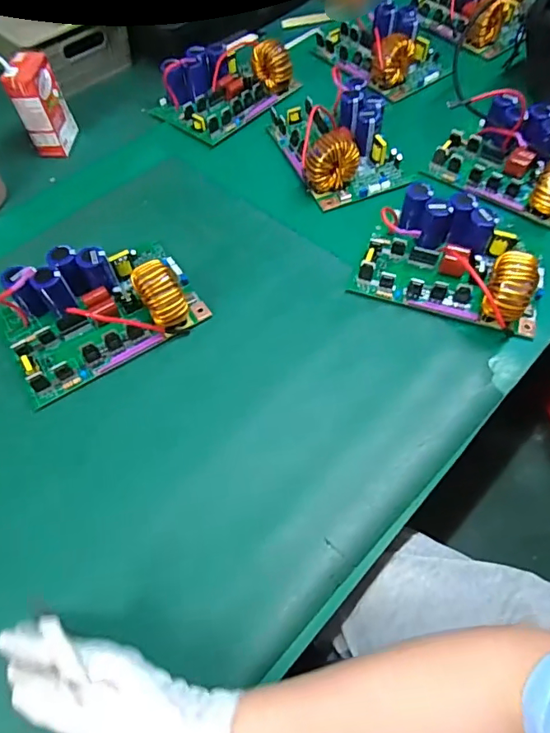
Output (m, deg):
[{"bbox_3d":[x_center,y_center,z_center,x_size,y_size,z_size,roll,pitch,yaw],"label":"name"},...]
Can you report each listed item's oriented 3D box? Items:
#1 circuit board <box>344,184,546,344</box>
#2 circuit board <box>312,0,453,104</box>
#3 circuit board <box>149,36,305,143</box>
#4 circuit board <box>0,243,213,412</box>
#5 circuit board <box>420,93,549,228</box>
[{"bbox_3d":[0.194,-0.118,0.499,0.188,0.065,0.130,22,63,14],"label":"circuit board"},{"bbox_3d":[0.167,-0.503,0.730,0.136,0.068,0.192,-31,63,-15],"label":"circuit board"},{"bbox_3d":[-0.071,-0.418,0.691,0.198,0.059,0.136,-38,65,-18],"label":"circuit board"},{"bbox_3d":[-0.186,-0.066,0.488,0.196,0.063,0.134,-29,63,-14],"label":"circuit board"},{"bbox_3d":[0.307,-0.261,0.580,0.188,0.059,0.132,37,67,21],"label":"circuit board"}]

